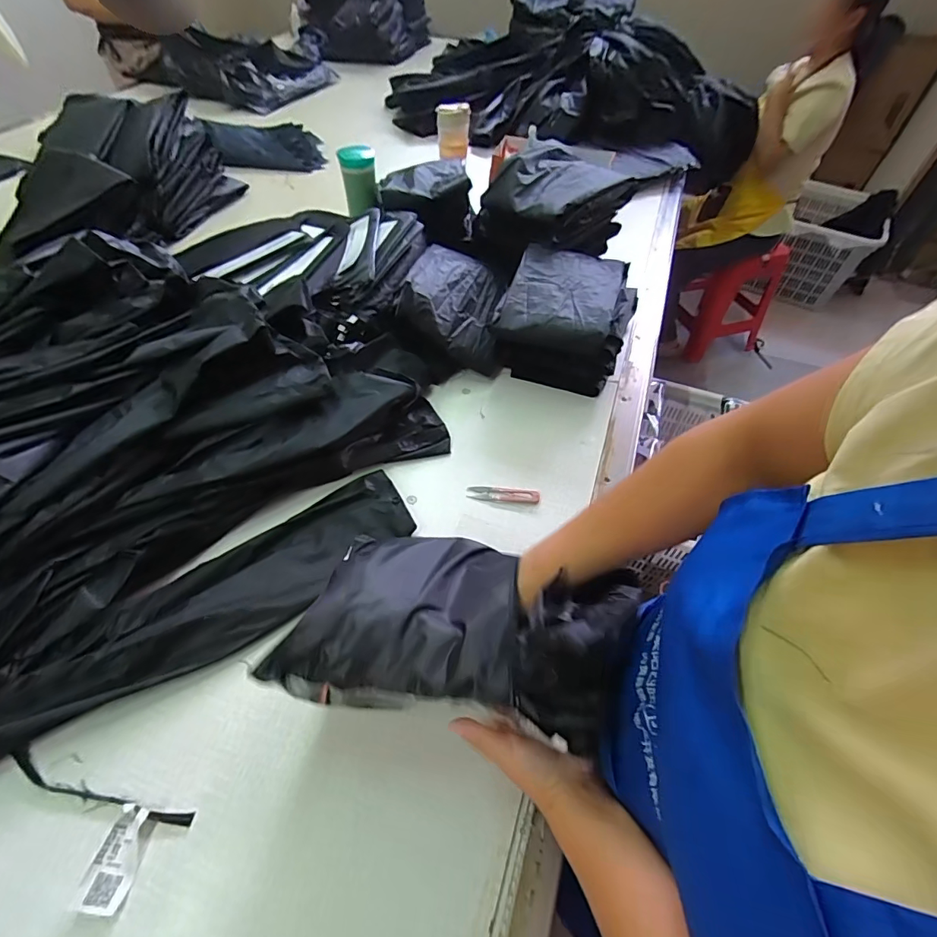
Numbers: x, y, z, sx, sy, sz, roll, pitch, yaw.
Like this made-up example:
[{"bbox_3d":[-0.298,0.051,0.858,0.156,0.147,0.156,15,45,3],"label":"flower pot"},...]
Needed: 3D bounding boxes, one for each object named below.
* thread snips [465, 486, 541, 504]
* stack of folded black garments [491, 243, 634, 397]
[{"bbox_3d":[0.050,0.037,0.677,0.102,0.007,0.024,6,53,2],"label":"thread snips"},{"bbox_3d":[0.180,-0.283,0.854,0.216,0.118,0.273,16,54,10],"label":"stack of folded black garments"}]

